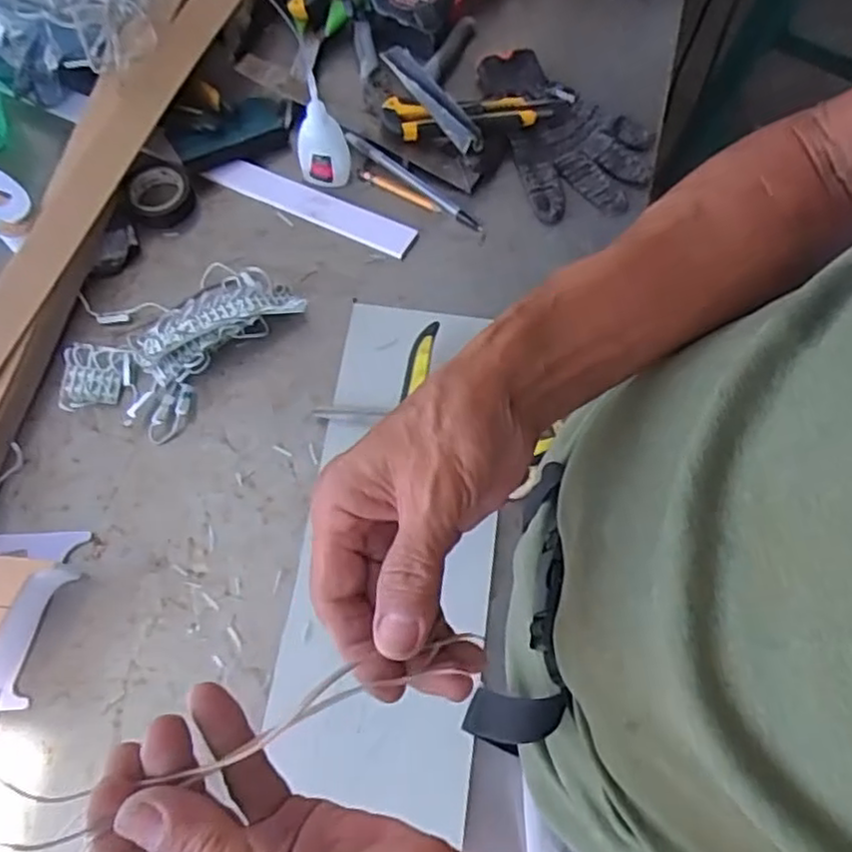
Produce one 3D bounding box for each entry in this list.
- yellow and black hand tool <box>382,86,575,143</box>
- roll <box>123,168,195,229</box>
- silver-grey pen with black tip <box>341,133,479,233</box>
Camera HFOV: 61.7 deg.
[{"bbox_3d":[0.052,-0.289,0.653,0.178,0.020,0.042,-10,68,-4],"label":"yellow and black hand tool"},{"bbox_3d":[-0.234,-0.201,0.628,0.054,0.020,0.058,0,68,0],"label":"roll"},{"bbox_3d":[-0.013,-0.220,0.639,0.154,0.009,0.013,38,73,14],"label":"silver-grey pen with black tip"}]

